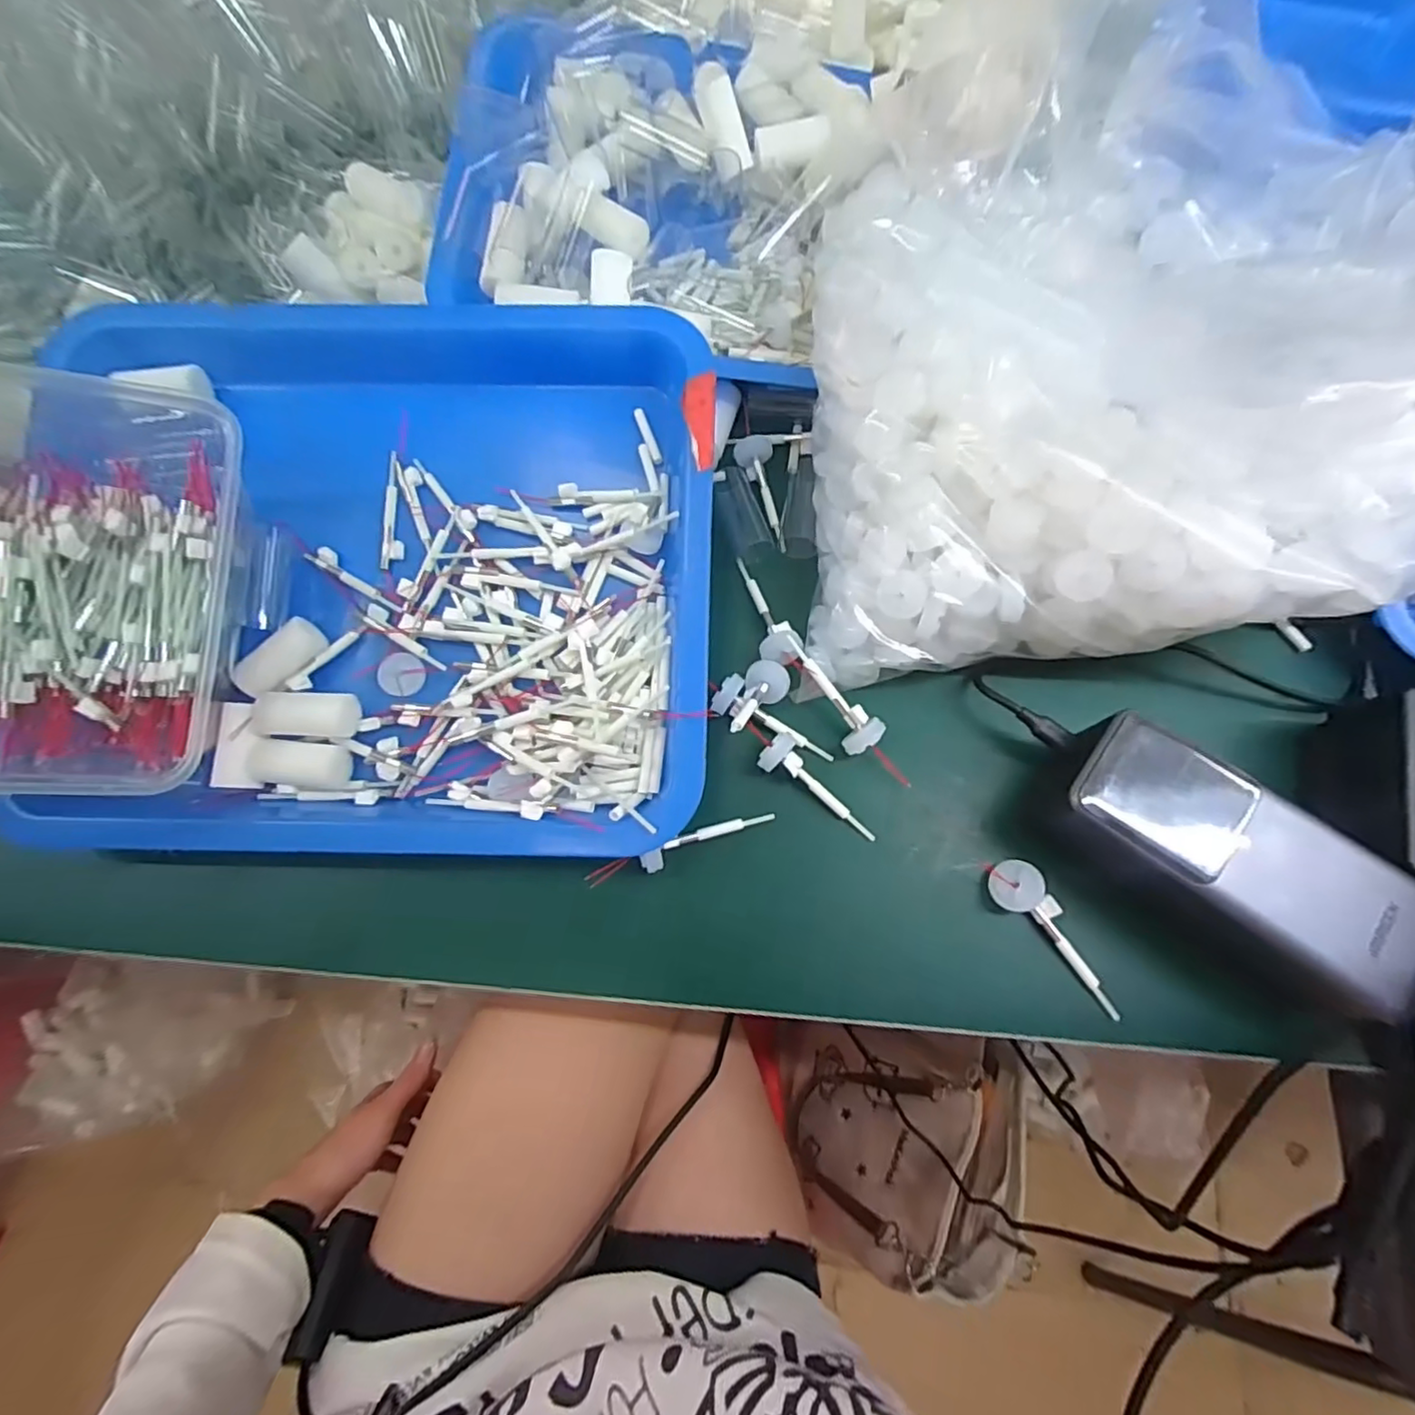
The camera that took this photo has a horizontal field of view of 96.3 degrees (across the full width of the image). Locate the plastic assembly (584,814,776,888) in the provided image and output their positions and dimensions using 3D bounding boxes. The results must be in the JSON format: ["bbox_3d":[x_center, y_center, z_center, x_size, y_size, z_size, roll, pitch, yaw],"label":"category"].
[{"bbox_3d":[-0.011,0.064,0.287,0.087,0.016,0.010,-22,73,-4],"label":"plastic assembly"}]

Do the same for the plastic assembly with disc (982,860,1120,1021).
[{"bbox_3d":[0.149,0.097,0.271,0.020,0.015,0.075,-37,75,-9],"label":"plastic assembly with disc"}]

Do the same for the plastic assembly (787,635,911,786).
[{"bbox_3d":[0.064,0.003,0.298,0.020,0.014,0.086,-37,87,-9],"label":"plastic assembly"}]

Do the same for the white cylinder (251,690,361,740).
[{"bbox_3d":[-0.189,0.003,0.298,0.046,0.021,0.018,1,73,3],"label":"white cylinder"}]

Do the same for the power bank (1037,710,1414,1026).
[{"bbox_3d":[0.200,0.063,0.260,0.132,0.053,0.057,36,77,12],"label":"power bank"}]

